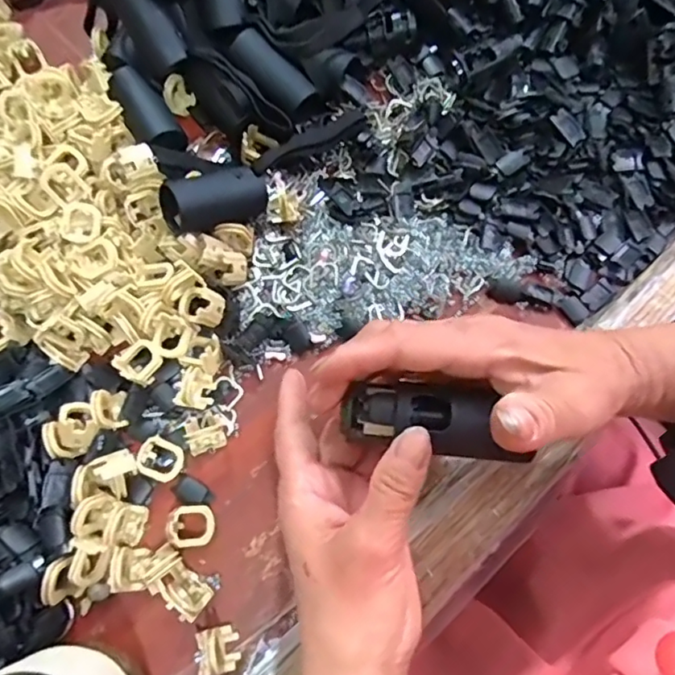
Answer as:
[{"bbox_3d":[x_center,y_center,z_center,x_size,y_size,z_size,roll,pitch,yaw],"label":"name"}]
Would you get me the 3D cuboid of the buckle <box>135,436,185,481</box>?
[{"bbox_3d":[-0.100,0.069,0.308,0.027,0.004,0.021,34,61,-22],"label":"buckle"}]

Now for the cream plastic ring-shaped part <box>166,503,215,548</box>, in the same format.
[{"bbox_3d":[-0.081,0.103,0.299,0.025,0.006,0.025,6,59,-33],"label":"cream plastic ring-shaped part"}]

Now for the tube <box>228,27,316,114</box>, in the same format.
[{"bbox_3d":[-0.045,-0.177,0.361,0.061,0.018,0.021,41,76,-2],"label":"tube"}]

